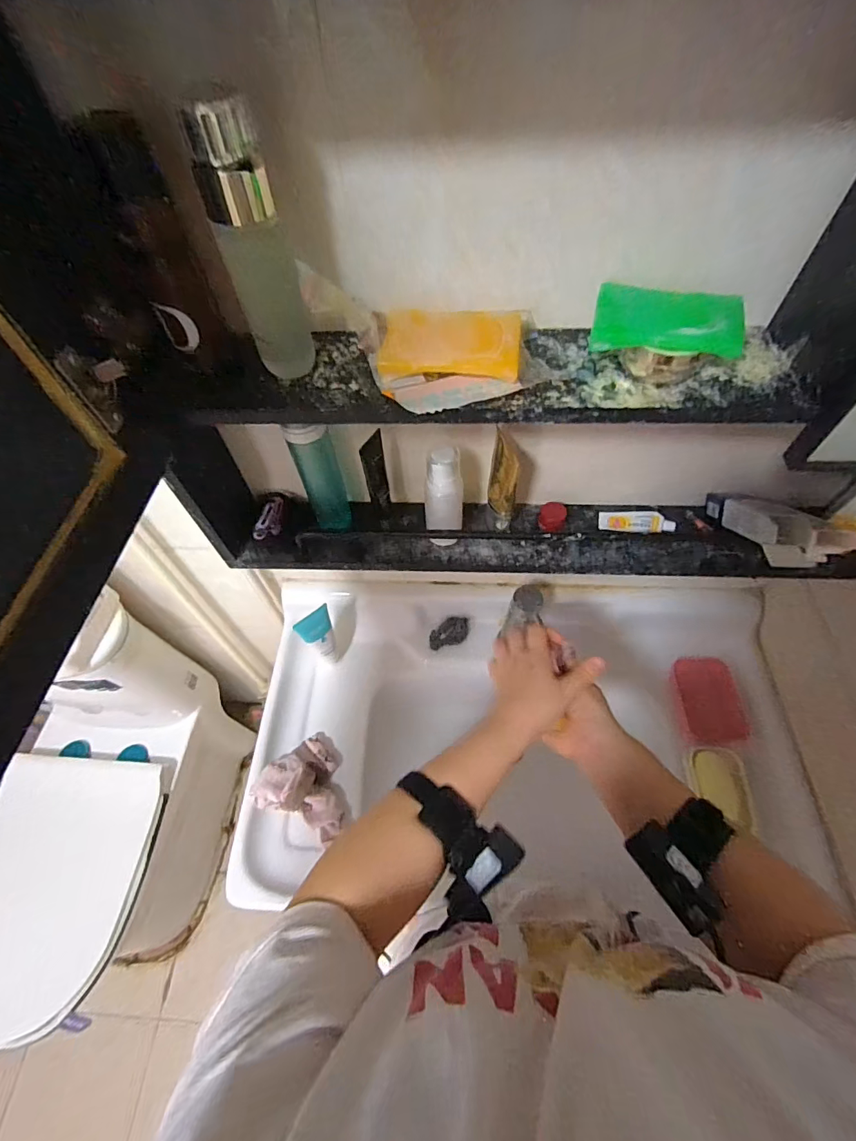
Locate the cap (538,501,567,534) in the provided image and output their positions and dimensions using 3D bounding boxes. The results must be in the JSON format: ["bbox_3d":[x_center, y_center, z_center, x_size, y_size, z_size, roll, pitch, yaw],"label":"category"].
[{"bbox_3d":[0.152,-0.065,0.565,0.031,0.019,0.035,16,60,12],"label":"cap"}]

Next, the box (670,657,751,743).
[{"bbox_3d":[0.453,0.207,0.741,0.101,0.037,0.124,-2,58,2],"label":"box"}]

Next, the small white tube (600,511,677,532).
[{"bbox_3d":[0.255,-0.060,0.565,0.084,0.018,0.028,7,59,7],"label":"small white tube"}]

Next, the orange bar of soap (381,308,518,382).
[{"bbox_3d":[0.020,-0.182,0.373,0.107,0.018,0.070,9,59,8],"label":"orange bar of soap"}]

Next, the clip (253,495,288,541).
[{"bbox_3d":[-0.201,-0.067,0.595,0.032,0.012,0.065,8,59,8],"label":"clip"}]

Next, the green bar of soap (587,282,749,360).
[{"bbox_3d":[0.177,-0.184,0.344,0.101,0.022,0.054,14,60,11],"label":"green bar of soap"}]

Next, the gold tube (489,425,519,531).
[{"bbox_3d":[0.083,-0.095,0.517,0.023,0.118,0.040,-6,58,-1],"label":"gold tube"}]

